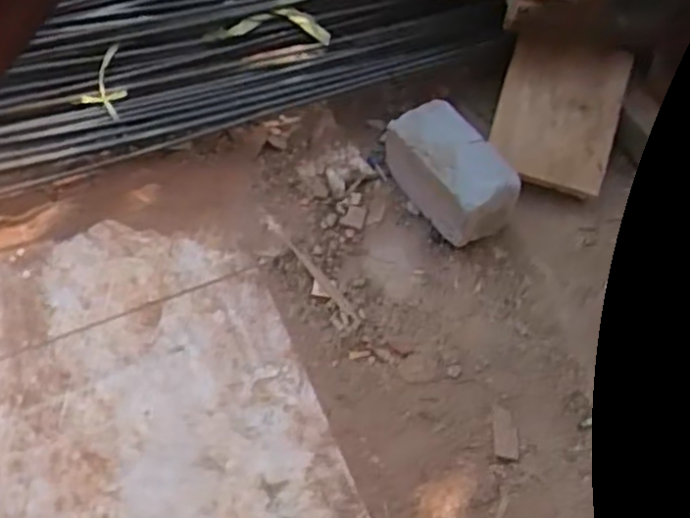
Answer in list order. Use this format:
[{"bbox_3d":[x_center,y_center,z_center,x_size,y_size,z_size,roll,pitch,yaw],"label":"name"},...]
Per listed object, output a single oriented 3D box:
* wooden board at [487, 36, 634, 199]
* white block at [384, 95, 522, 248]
[{"bbox_3d":[0.319,-0.216,1.079,0.176,0.022,0.227,15,80,2],"label":"wooden board"},{"bbox_3d":[0.150,-0.129,1.031,0.115,0.105,0.197,-27,62,-16],"label":"white block"}]

